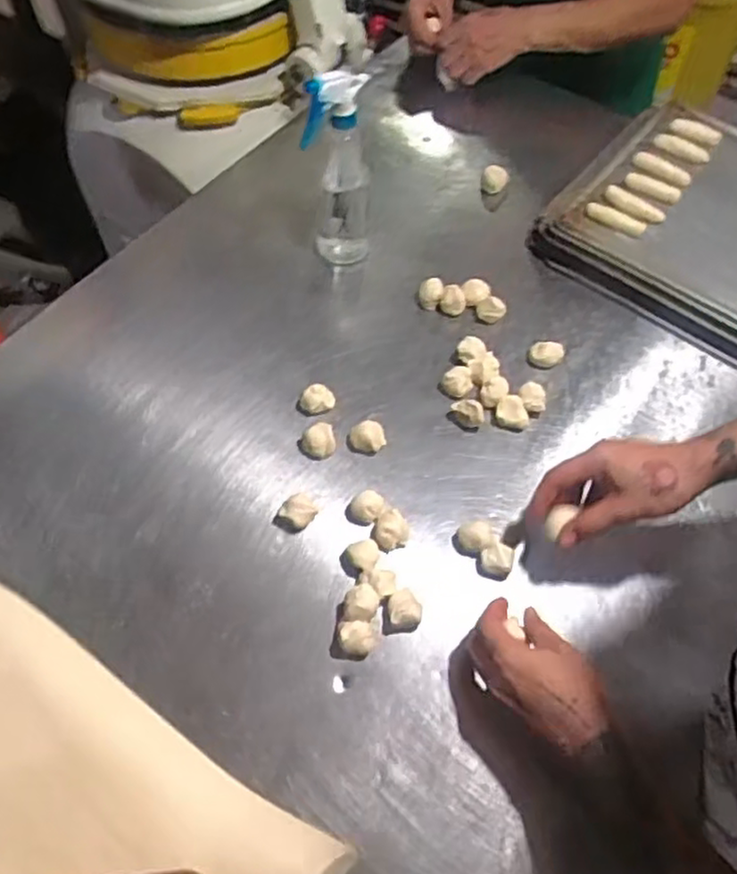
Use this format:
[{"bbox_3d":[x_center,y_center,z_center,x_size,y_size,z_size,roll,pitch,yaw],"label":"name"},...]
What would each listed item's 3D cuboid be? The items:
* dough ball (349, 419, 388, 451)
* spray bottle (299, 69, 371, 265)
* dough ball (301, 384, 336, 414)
[{"bbox_3d":[0.000,0.000,0.754,0.038,0.022,0.028,6,60,2],"label":"dough ball"},{"bbox_3d":[-0.036,-0.318,0.827,0.078,0.249,0.070,-3,60,-3],"label":"spray bottle"},{"bbox_3d":[-0.057,-0.039,0.782,0.031,0.030,0.031,1,60,-1],"label":"dough ball"}]

